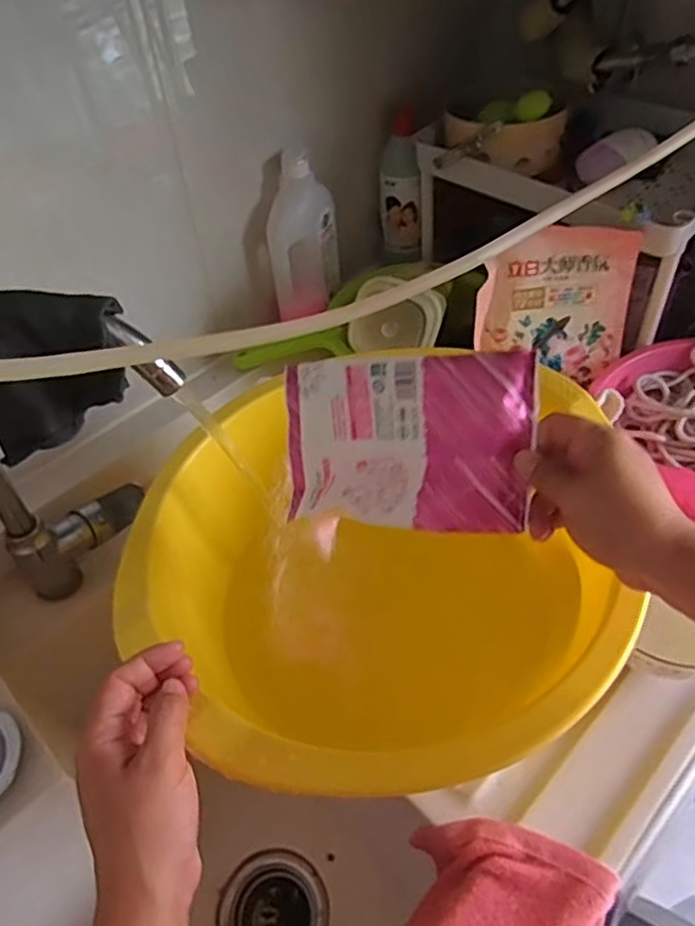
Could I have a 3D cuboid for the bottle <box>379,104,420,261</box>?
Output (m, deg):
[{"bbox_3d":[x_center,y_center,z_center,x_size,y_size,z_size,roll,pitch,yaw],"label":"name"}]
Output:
[{"bbox_3d":[0.067,-0.348,0.831,0.050,0.168,0.056,-4,49,-1],"label":"bottle"}]

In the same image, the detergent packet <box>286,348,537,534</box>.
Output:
[{"bbox_3d":[0.035,-0.014,0.444,0.174,0.020,0.113,0,89,30],"label":"detergent packet"}]

